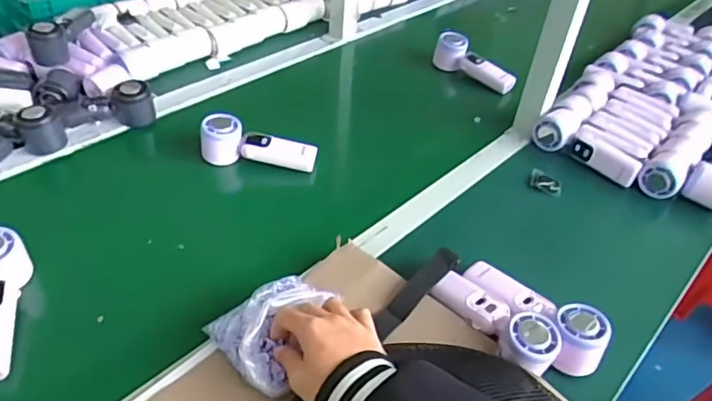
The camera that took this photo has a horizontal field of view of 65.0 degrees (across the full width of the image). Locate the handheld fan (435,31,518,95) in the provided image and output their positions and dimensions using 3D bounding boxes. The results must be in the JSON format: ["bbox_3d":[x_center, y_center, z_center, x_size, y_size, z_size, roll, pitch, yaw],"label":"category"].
[{"bbox_3d":[0.221,-0.258,1.054,0.051,0.058,0.169,-24,48,-29],"label":"handheld fan"}]

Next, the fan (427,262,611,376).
[{"bbox_3d":[0.193,0.121,0.618,0.068,0.050,0.167,-29,51,-33],"label":"fan"}]

